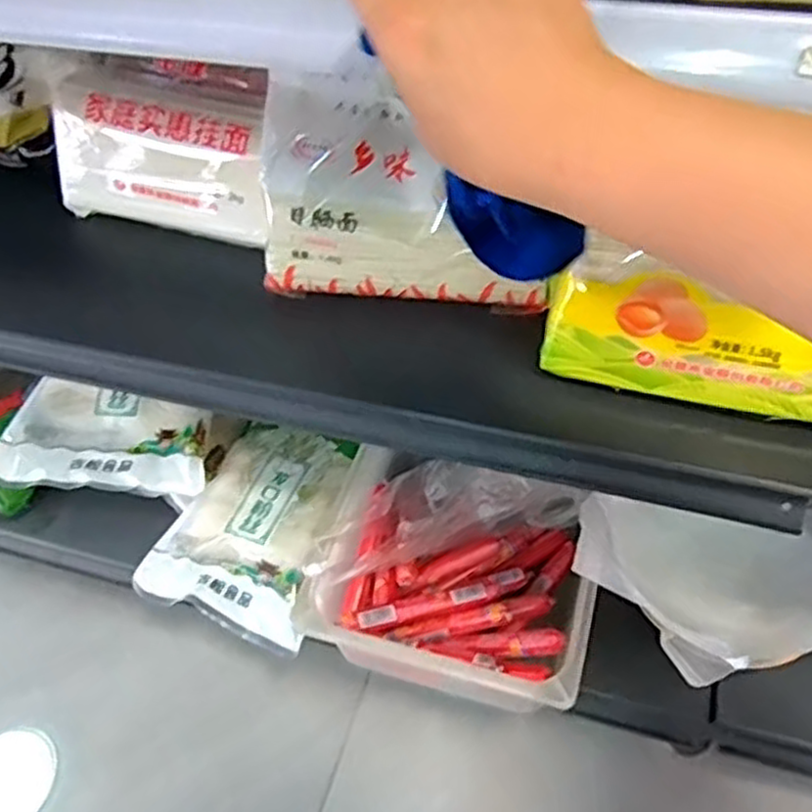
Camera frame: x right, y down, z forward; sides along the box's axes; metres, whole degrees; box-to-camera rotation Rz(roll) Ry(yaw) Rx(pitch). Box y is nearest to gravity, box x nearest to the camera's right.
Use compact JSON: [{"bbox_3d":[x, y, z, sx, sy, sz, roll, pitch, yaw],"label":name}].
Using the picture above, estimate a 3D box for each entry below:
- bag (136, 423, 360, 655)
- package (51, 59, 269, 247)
[{"bbox_3d":[-0.156,0.119,0.793,0.175,0.044,0.218,16,53,16],"label":"bag"},{"bbox_3d":[-0.226,-0.236,0.705,0.227,0.127,0.064,14,52,15],"label":"package"}]

